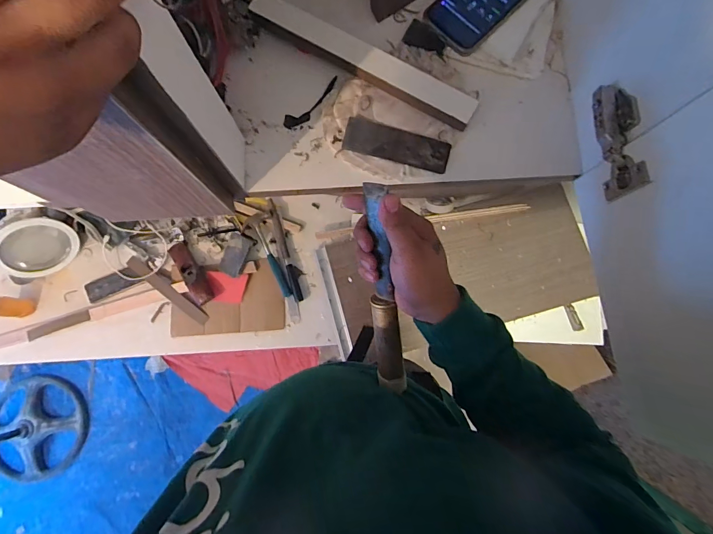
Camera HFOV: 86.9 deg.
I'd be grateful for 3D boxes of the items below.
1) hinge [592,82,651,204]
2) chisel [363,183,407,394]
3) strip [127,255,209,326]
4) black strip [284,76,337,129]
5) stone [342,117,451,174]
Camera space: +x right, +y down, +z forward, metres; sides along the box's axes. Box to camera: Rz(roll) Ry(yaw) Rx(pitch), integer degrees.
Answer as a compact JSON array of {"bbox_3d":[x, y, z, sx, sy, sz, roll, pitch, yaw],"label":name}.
[{"bbox_3d":[0.276,-0.136,0.405,0.023,0.054,0.119,-2,80,-1],"label":"hinge"},{"bbox_3d":[0.031,0.033,0.404,0.031,0.029,0.239,-8,112,-2],"label":"chisel"},{"bbox_3d":[-0.531,0.063,1.051,0.277,0.012,0.036,38,82,6],"label":"strip"},{"bbox_3d":[-0.057,-0.211,0.490,0.090,0.009,0.023,-37,83,-6],"label":"black strip"},{"bbox_3d":[0.051,-0.154,0.474,0.133,0.010,0.039,16,81,2],"label":"stone"}]

